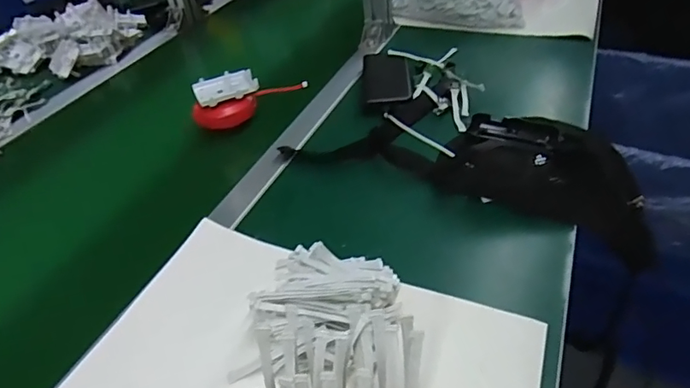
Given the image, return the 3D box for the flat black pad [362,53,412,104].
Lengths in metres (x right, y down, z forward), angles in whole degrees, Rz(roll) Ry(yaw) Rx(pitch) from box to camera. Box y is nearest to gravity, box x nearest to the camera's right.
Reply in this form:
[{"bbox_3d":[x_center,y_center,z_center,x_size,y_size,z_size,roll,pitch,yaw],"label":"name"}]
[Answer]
[{"bbox_3d":[0.066,-0.184,0.786,0.072,0.006,0.156,-4,39,3],"label":"flat black pad"}]

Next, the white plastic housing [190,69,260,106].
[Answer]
[{"bbox_3d":[-0.176,-0.158,0.738,0.087,0.015,0.072,-23,42,-19],"label":"white plastic housing"}]

